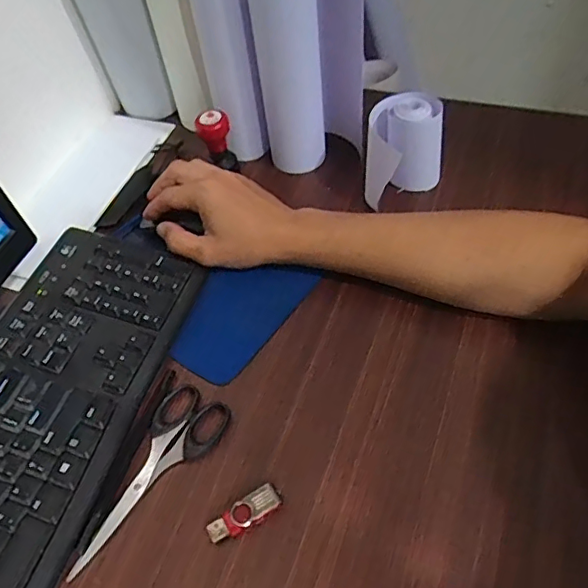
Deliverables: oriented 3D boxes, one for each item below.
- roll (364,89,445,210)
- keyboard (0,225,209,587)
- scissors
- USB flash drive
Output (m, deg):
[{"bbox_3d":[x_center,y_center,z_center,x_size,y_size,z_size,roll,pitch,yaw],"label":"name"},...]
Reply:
[{"bbox_3d":[0.109,-0.140,0.550,0.072,0.094,0.078,-3,51,4],"label":"roll"},{"bbox_3d":[-0.214,0.124,0.412,0.153,0.023,0.425,15,56,15],"label":"keyboard"},{"bbox_3d":[-0.102,0.134,0.410,0.052,0.005,0.148,18,56,19],"label":"scissors"},{"bbox_3d":[-0.033,0.153,0.387,0.054,0.010,0.018,-31,55,-17],"label":"USB flash drive"}]

